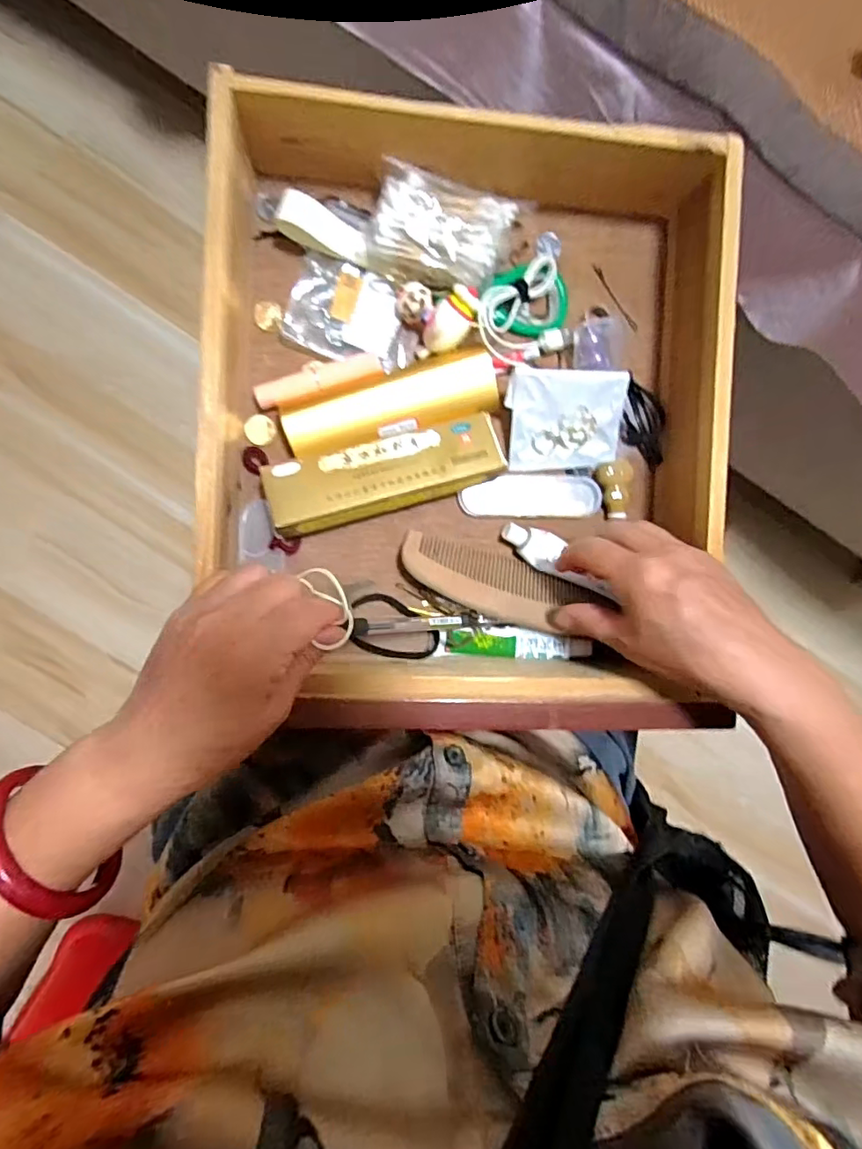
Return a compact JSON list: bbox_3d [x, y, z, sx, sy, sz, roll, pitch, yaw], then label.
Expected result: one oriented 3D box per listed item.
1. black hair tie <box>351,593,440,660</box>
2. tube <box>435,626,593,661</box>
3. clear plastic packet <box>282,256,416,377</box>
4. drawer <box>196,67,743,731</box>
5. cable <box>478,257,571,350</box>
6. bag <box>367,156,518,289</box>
[{"bbox_3d":[-0.024,0.037,0.391,0.061,0.014,0.042,7,87,-8],"label":"black hair tie"},{"bbox_3d":[0.058,0.048,0.390,0.103,0.018,0.022,3,87,-6],"label":"tube"},{"bbox_3d":[-0.051,-0.173,0.379,0.086,0.009,0.062,18,92,-12],"label":"clear plastic packet"},{"bbox_3d":[0.023,-0.093,0.360,0.304,0.086,0.351,2,88,-8],"label":"drawer"},{"bbox_3d":[0.061,-0.180,0.378,0.066,0.028,0.056,-14,89,-7],"label":"cable"},{"bbox_3d":[0.007,-0.223,0.361,0.086,0.031,0.058,12,86,-6],"label":"bag"}]

